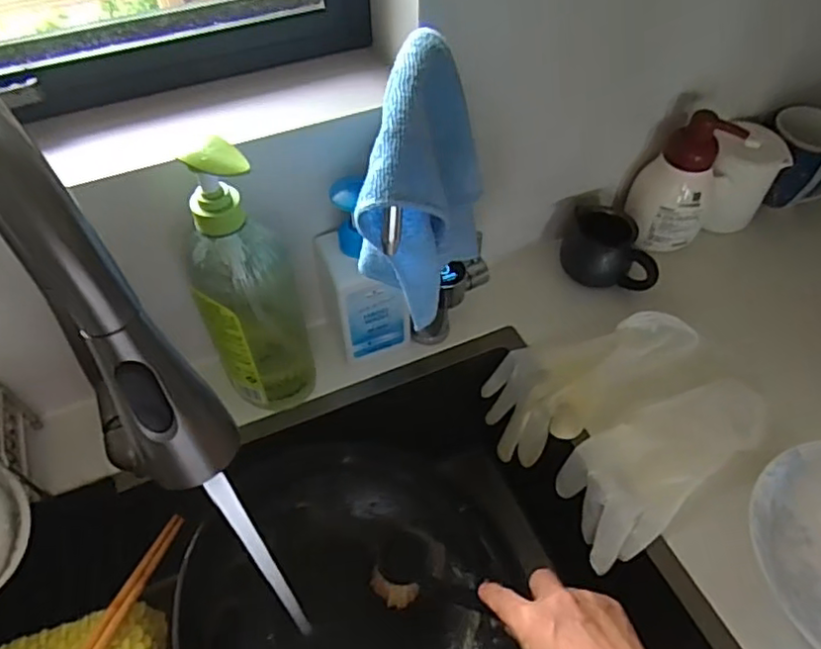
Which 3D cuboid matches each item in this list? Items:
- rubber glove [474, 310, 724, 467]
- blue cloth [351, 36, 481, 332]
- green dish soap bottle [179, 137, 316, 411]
[{"bbox_3d":[0.184,0.065,0.623,0.219,0.078,0.101,-20,54,4],"label":"rubber glove"},{"bbox_3d":[0.012,-0.083,0.385,0.054,0.152,0.129,10,52,9],"label":"blue cloth"},{"bbox_3d":[-0.133,-0.026,0.501,0.076,0.273,0.068,-15,53,-11],"label":"green dish soap bottle"}]

